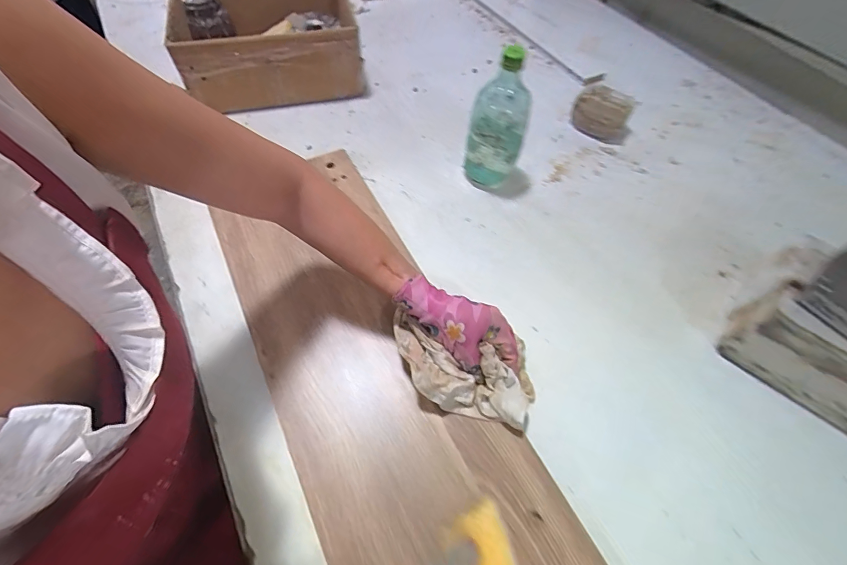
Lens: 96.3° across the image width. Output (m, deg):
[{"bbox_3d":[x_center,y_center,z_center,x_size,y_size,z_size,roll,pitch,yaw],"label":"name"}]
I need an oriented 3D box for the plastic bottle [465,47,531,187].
[{"bbox_3d":[0.110,-0.230,0.560,0.077,0.203,0.061,11,58,4],"label":"plastic bottle"}]

